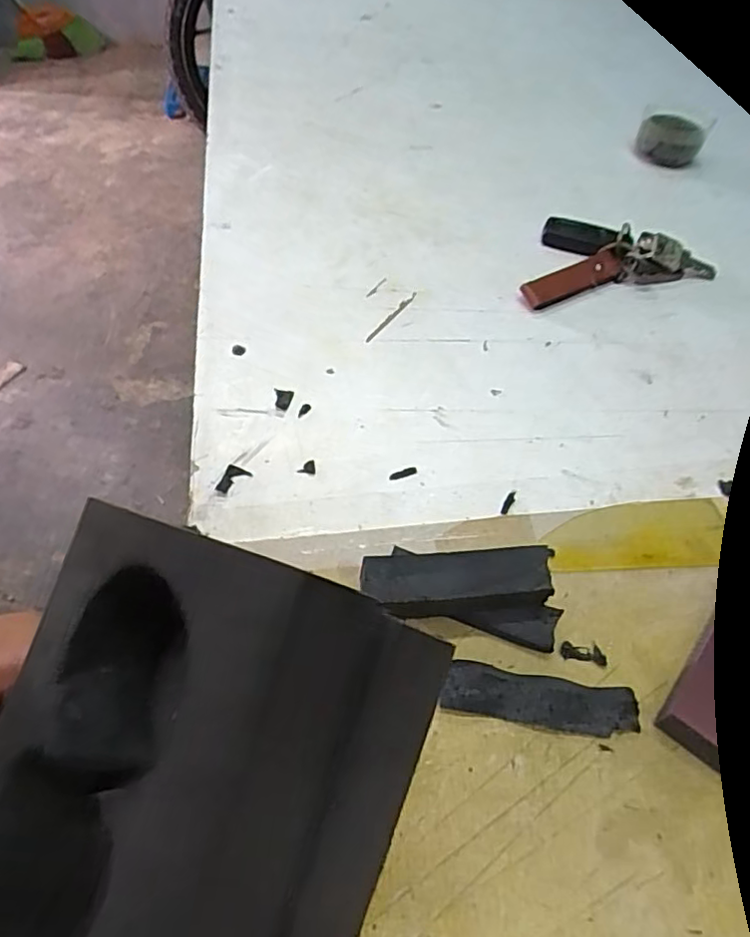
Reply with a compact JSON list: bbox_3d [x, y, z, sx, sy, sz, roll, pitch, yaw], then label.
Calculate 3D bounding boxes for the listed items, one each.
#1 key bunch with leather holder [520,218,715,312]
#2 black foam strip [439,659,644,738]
[{"bbox_3d":[0.169,-0.162,0.458,0.150,0.023,0.076,-13,55,-13],"label":"key bunch with leather holder"},{"bbox_3d":[0.070,0.098,0.261,0.080,0.008,0.021,10,53,4],"label":"black foam strip"}]

